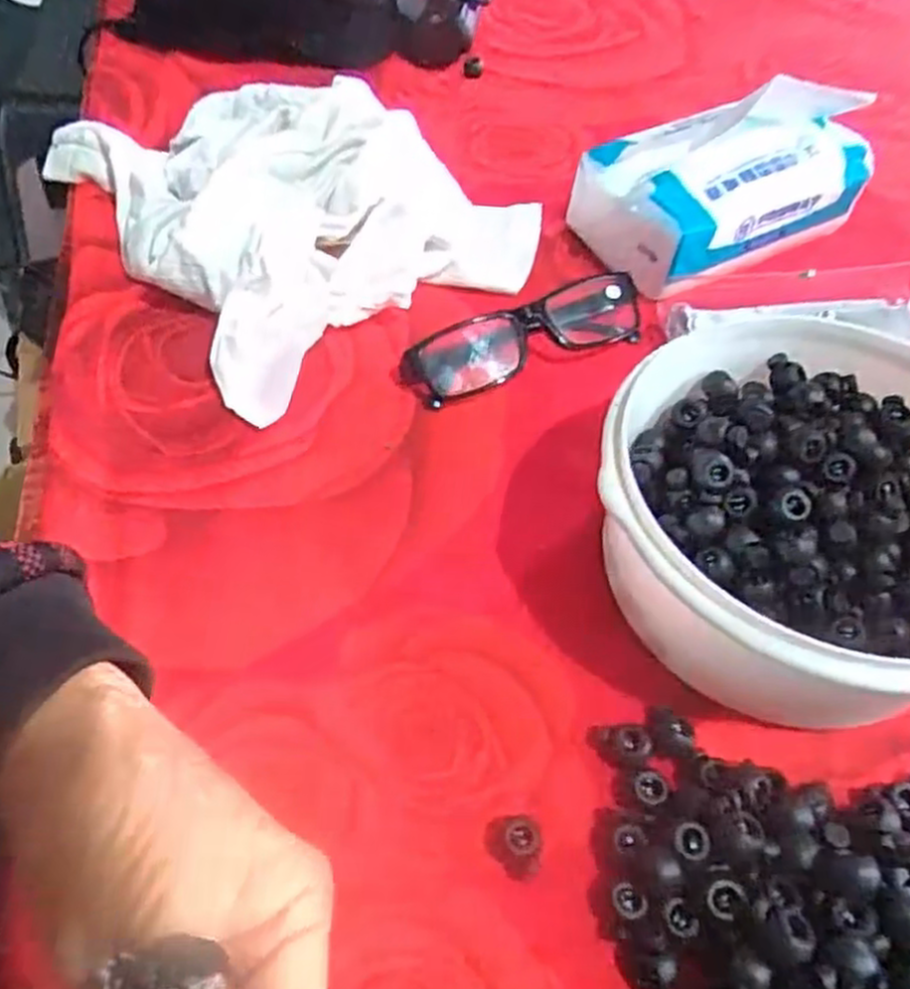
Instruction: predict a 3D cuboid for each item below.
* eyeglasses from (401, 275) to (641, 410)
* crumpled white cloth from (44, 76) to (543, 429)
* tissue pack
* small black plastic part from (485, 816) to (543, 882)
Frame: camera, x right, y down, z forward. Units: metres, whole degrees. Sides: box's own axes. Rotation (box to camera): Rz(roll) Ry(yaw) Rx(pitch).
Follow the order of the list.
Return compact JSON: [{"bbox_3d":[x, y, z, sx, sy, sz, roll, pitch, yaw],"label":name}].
[{"bbox_3d":[0.039,-0.087,0.414,0.137,0.029,0.044,-19,55,-17],"label":"eyeglasses"},{"bbox_3d":[-0.089,-0.184,0.464,0.229,0.058,0.260,-31,59,-24],"label":"crumpled white cloth"},{"bbox_3d":[0.162,-0.192,0.464,0.164,0.084,0.093,-29,59,-23],"label":"tissue pack"},{"bbox_3d":[0.021,0.119,0.267,0.016,0.013,0.022,-36,62,-27],"label":"small black plastic part"}]

